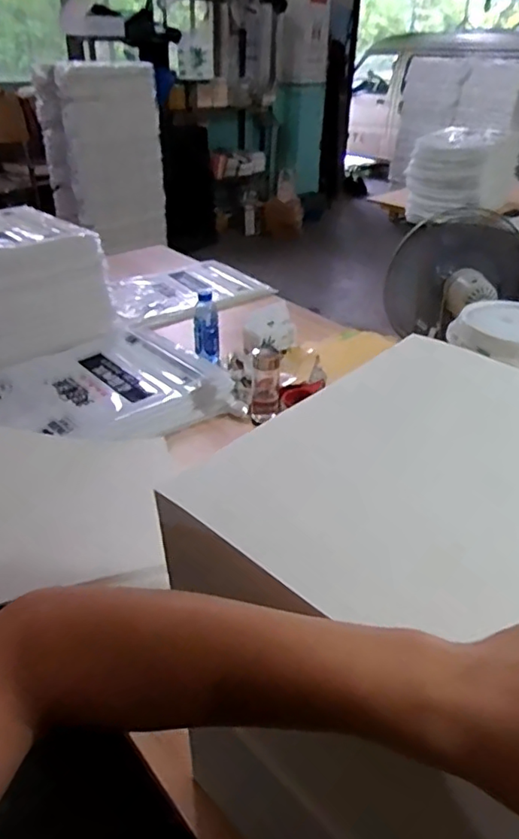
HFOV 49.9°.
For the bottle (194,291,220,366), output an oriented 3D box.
[{"bbox_3d":[-0.151,-0.264,1.588,0.073,0.201,0.086,1,35,-1],"label":"bottle"}]

